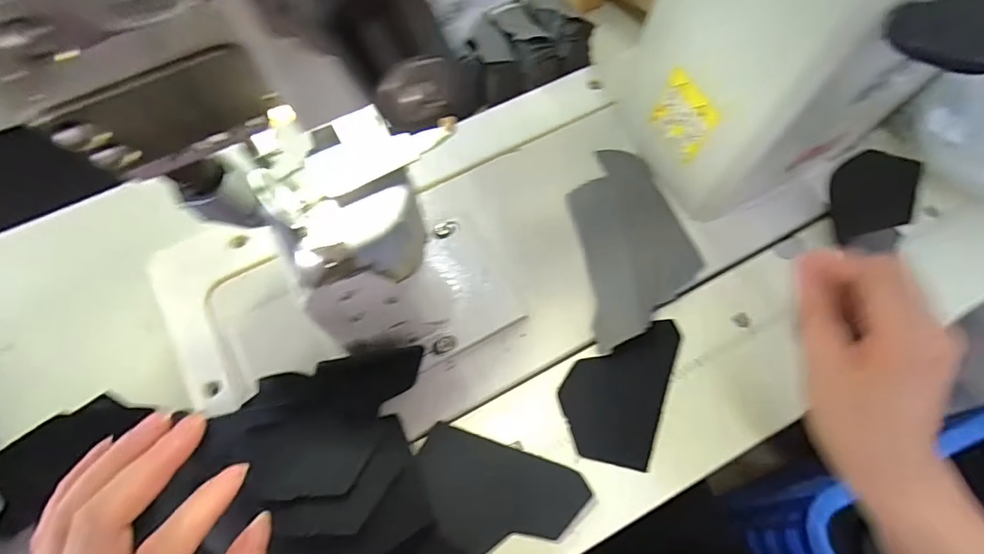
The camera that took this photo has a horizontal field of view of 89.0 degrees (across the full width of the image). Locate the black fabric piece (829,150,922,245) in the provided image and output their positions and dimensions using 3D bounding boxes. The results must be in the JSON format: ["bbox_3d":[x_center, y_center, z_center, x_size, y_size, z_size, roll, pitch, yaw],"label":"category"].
[{"bbox_3d":[0.289,-0.067,0.382,0.005,0.068,0.067,8,73,-12],"label":"black fabric piece"}]

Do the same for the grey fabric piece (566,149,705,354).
[{"bbox_3d":[0.115,-0.029,0.399,0.090,0.022,0.160,-7,62,-1],"label":"grey fabric piece"}]

